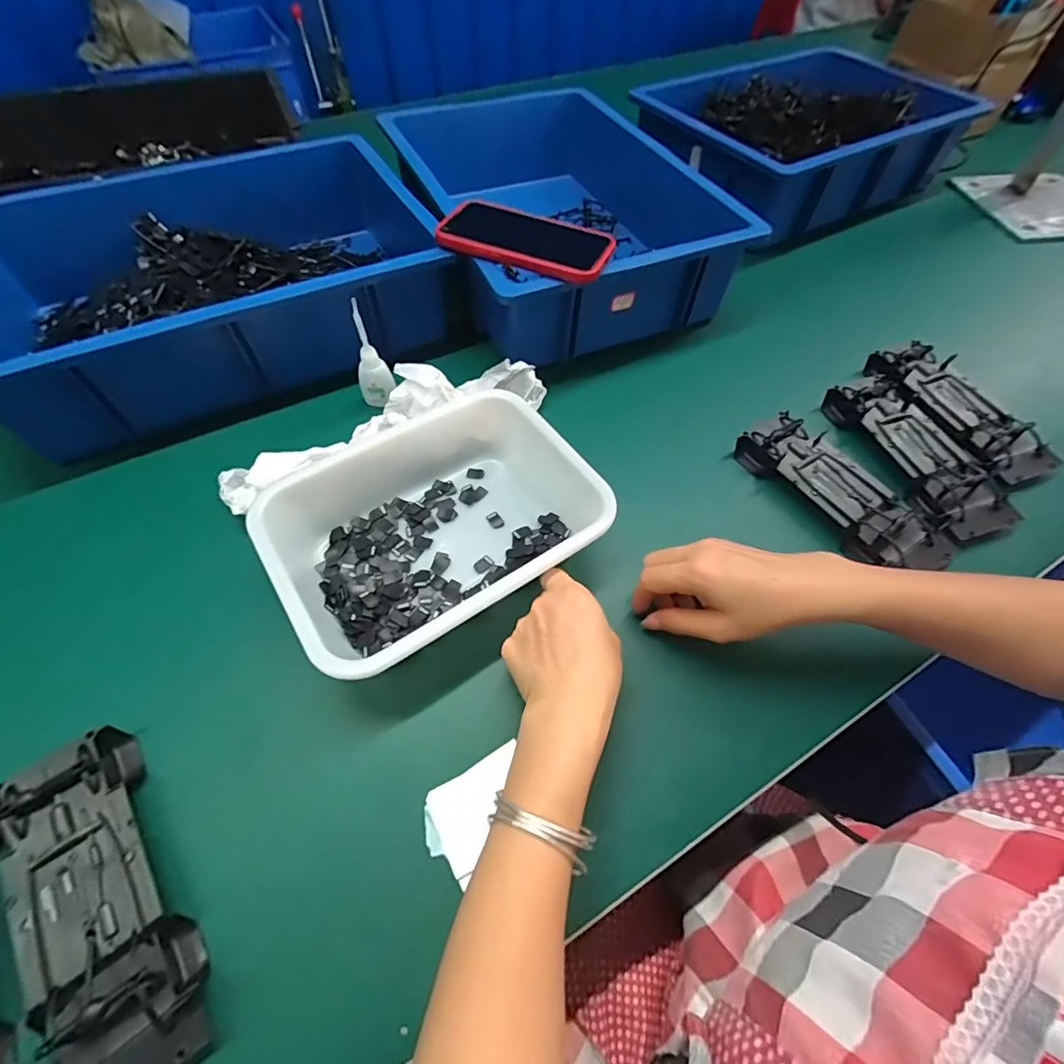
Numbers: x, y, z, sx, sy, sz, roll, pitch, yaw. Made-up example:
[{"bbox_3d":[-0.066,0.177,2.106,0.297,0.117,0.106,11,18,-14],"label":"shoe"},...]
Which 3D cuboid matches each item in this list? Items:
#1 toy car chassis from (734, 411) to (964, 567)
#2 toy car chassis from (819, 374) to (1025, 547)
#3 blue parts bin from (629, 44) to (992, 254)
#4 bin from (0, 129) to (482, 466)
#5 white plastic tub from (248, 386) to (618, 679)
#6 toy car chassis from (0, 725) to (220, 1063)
[{"bbox_3d":[0.283,-0.036,0.463,0.078,0.028,0.193,-37,67,-24],"label":"toy car chassis"},{"bbox_3d":[0.374,-0.078,0.489,0.078,0.030,0.192,-18,60,-16],"label":"toy car chassis"},{"bbox_3d":[0.411,-0.615,0.791,0.486,0.116,0.323,-28,62,-19],"label":"blue parts bin"},{"bbox_3d":[-0.335,-0.270,0.548,0.452,0.118,0.341,-21,61,-17],"label":"bin"},{"bbox_3d":[-0.080,-0.008,0.414,0.241,0.070,0.188,-29,64,-21],"label":"white plastic tub"},{"bbox_3d":[-0.249,0.212,0.286,0.074,0.025,0.194,-32,65,-23],"label":"toy car chassis"}]

